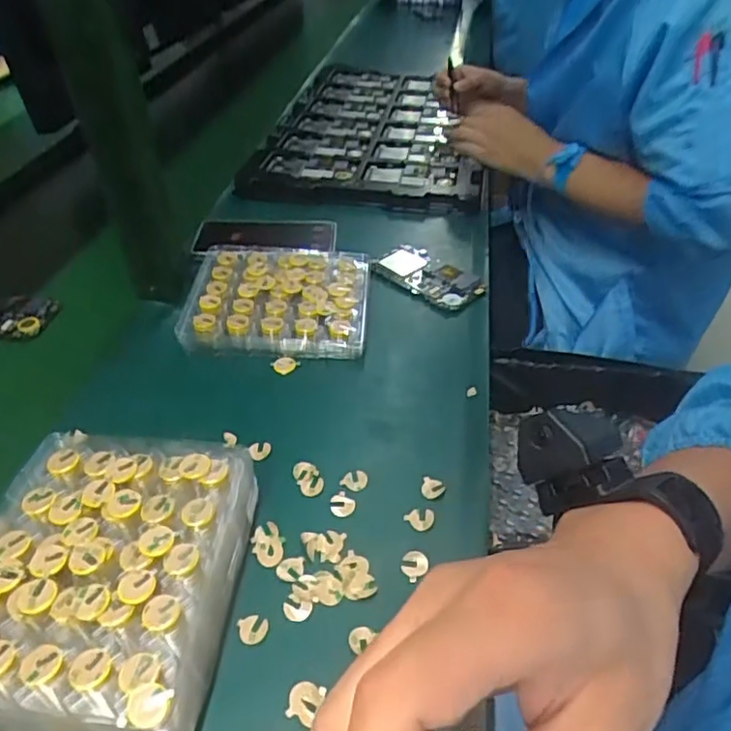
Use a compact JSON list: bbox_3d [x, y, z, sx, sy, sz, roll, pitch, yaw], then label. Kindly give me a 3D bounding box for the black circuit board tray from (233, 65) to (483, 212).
[{"bbox_3d":[0.030,-0.403,0.970,0.309,0.022,0.509,7,42,6],"label":"black circuit board tray"}]

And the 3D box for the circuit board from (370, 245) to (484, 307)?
[{"bbox_3d":[0.070,-0.100,0.656,0.122,0.013,0.068,27,47,26],"label":"circuit board"}]

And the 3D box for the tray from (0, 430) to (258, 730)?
[{"bbox_3d":[-0.156,0.125,0.363,0.156,0.053,0.181,5,42,4],"label":"tray"}]

